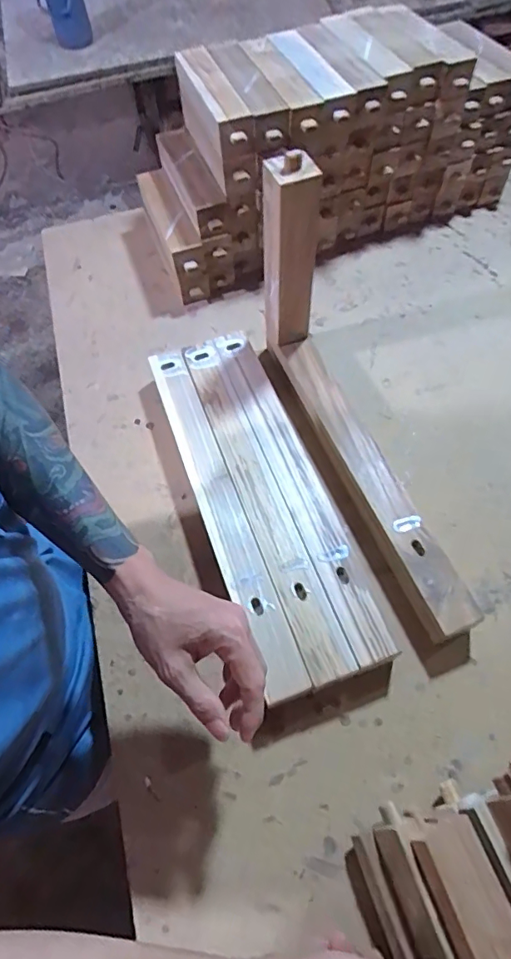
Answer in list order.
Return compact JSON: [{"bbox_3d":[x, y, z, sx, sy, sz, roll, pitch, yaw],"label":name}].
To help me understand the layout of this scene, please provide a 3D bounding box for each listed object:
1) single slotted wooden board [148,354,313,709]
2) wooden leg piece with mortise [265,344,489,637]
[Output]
[{"bbox_3d":[-0.046,0.029,0.575,0.048,0.044,0.444,-19,63,-6],"label":"single slotted wooden board"},{"bbox_3d":[0.122,-0.015,0.590,0.063,0.052,0.415,-21,63,-7],"label":"wooden leg piece with mortise"}]

